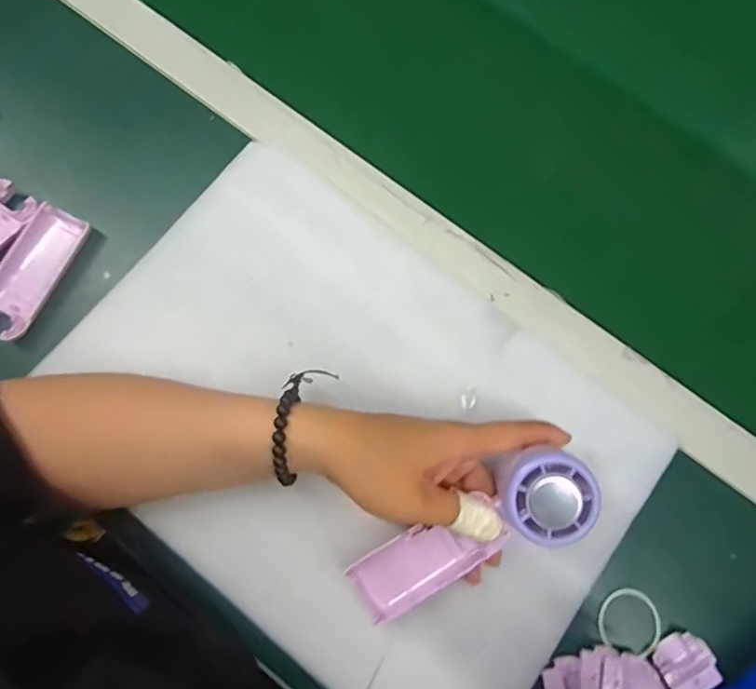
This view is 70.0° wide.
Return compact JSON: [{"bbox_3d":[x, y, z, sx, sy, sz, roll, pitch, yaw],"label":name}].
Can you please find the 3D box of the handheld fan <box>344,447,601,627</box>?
[{"bbox_3d":[0.062,0.123,0.350,0.163,0.049,0.053,-36,80,11],"label":"handheld fan"}]

